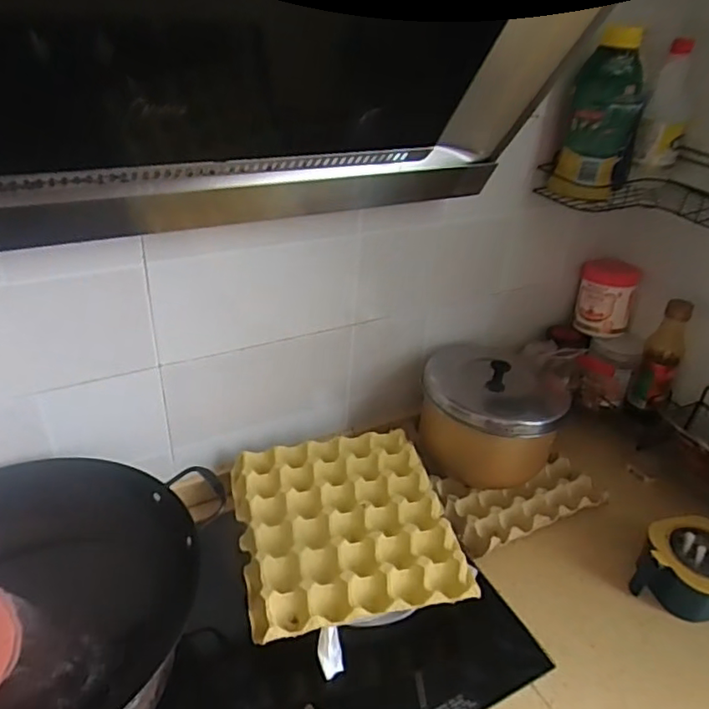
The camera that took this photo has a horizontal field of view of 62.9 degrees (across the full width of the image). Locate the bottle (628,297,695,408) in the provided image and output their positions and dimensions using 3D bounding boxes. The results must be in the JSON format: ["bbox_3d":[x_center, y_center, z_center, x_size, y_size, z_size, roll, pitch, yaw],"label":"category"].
[{"bbox_3d":[0.510,0.005,0.958,0.062,0.184,0.060,23,38,26],"label":"bottle"}]

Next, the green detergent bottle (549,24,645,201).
[{"bbox_3d":[0.362,-0.342,0.834,0.090,0.217,0.073,23,38,26],"label":"green detergent bottle"}]

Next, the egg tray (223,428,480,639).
[{"bbox_3d":[-0.016,0.230,0.805,0.277,0.043,0.285,-6,35,-15],"label":"egg tray"}]

